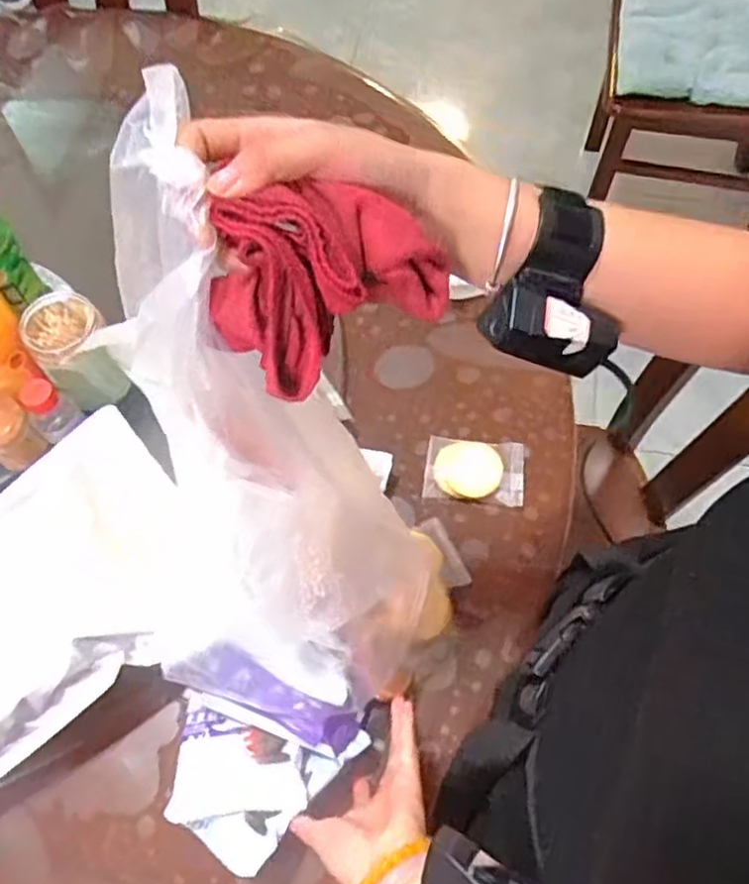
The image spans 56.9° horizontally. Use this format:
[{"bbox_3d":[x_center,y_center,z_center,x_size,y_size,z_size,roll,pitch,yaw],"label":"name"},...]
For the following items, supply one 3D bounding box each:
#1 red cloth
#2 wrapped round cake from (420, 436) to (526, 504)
[{"bbox_3d":[-0.024,-0.078,0.326,0.107,0.067,0.062,-26,65,-12],"label":"red cloth"},{"bbox_3d":[0.102,0.028,0.702,0.098,0.019,0.064,7,63,5],"label":"wrapped round cake"}]

